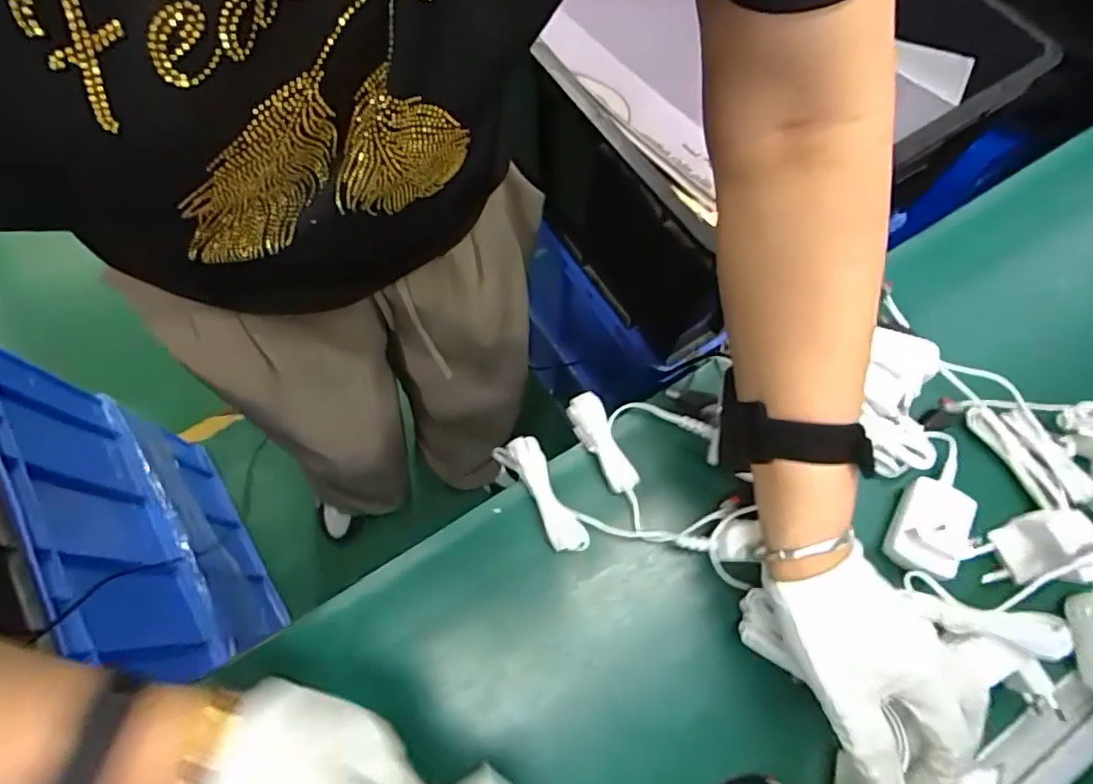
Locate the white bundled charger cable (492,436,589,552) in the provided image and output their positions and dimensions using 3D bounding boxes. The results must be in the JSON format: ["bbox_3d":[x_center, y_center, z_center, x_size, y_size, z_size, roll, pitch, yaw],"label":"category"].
[{"bbox_3d":[-0.002,0.072,0.399,0.029,0.018,0.089,-31,74,-11],"label":"white bundled charger cable"}]

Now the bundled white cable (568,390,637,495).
[{"bbox_3d":[0.040,0.037,0.410,0.024,0.017,0.074,-26,73,-9],"label":"bundled white cable"}]

